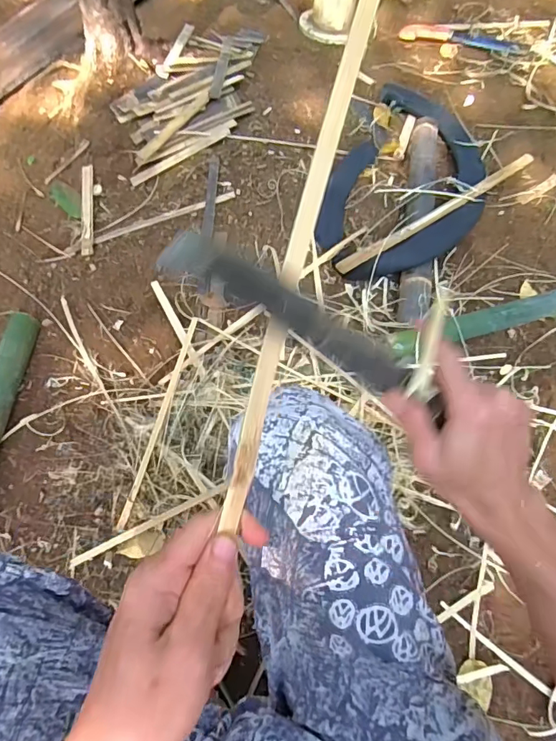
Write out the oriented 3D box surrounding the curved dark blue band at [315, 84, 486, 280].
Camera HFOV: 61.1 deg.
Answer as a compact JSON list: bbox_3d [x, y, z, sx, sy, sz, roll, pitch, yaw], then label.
[{"bbox_3d":[0.305,-0.425,1.095,0.337,0.070,0.645,23,65,12],"label":"curved dark blue band"}]

